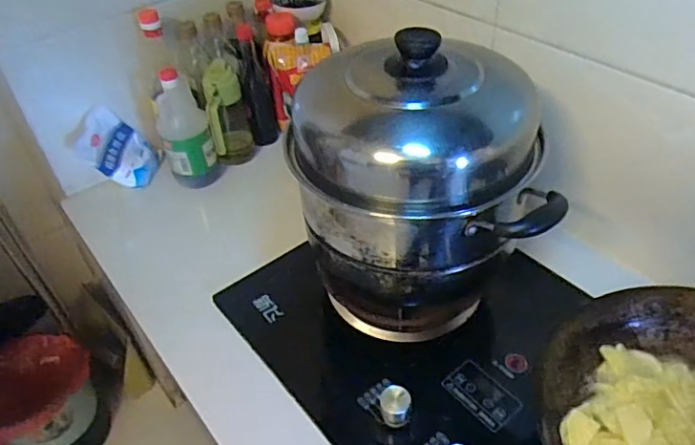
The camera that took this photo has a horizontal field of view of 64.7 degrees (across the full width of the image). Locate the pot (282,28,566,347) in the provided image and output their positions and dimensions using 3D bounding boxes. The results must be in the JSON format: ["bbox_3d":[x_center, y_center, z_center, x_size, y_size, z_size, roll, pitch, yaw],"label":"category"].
[{"bbox_3d":[0.085,-0.036,0.685,0.275,0.347,0.255,0,42,6],"label":"pot"}]

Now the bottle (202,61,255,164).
[{"bbox_3d":[-0.219,-0.200,1.005,0.071,0.182,0.098,-13,43,-9],"label":"bottle"}]

